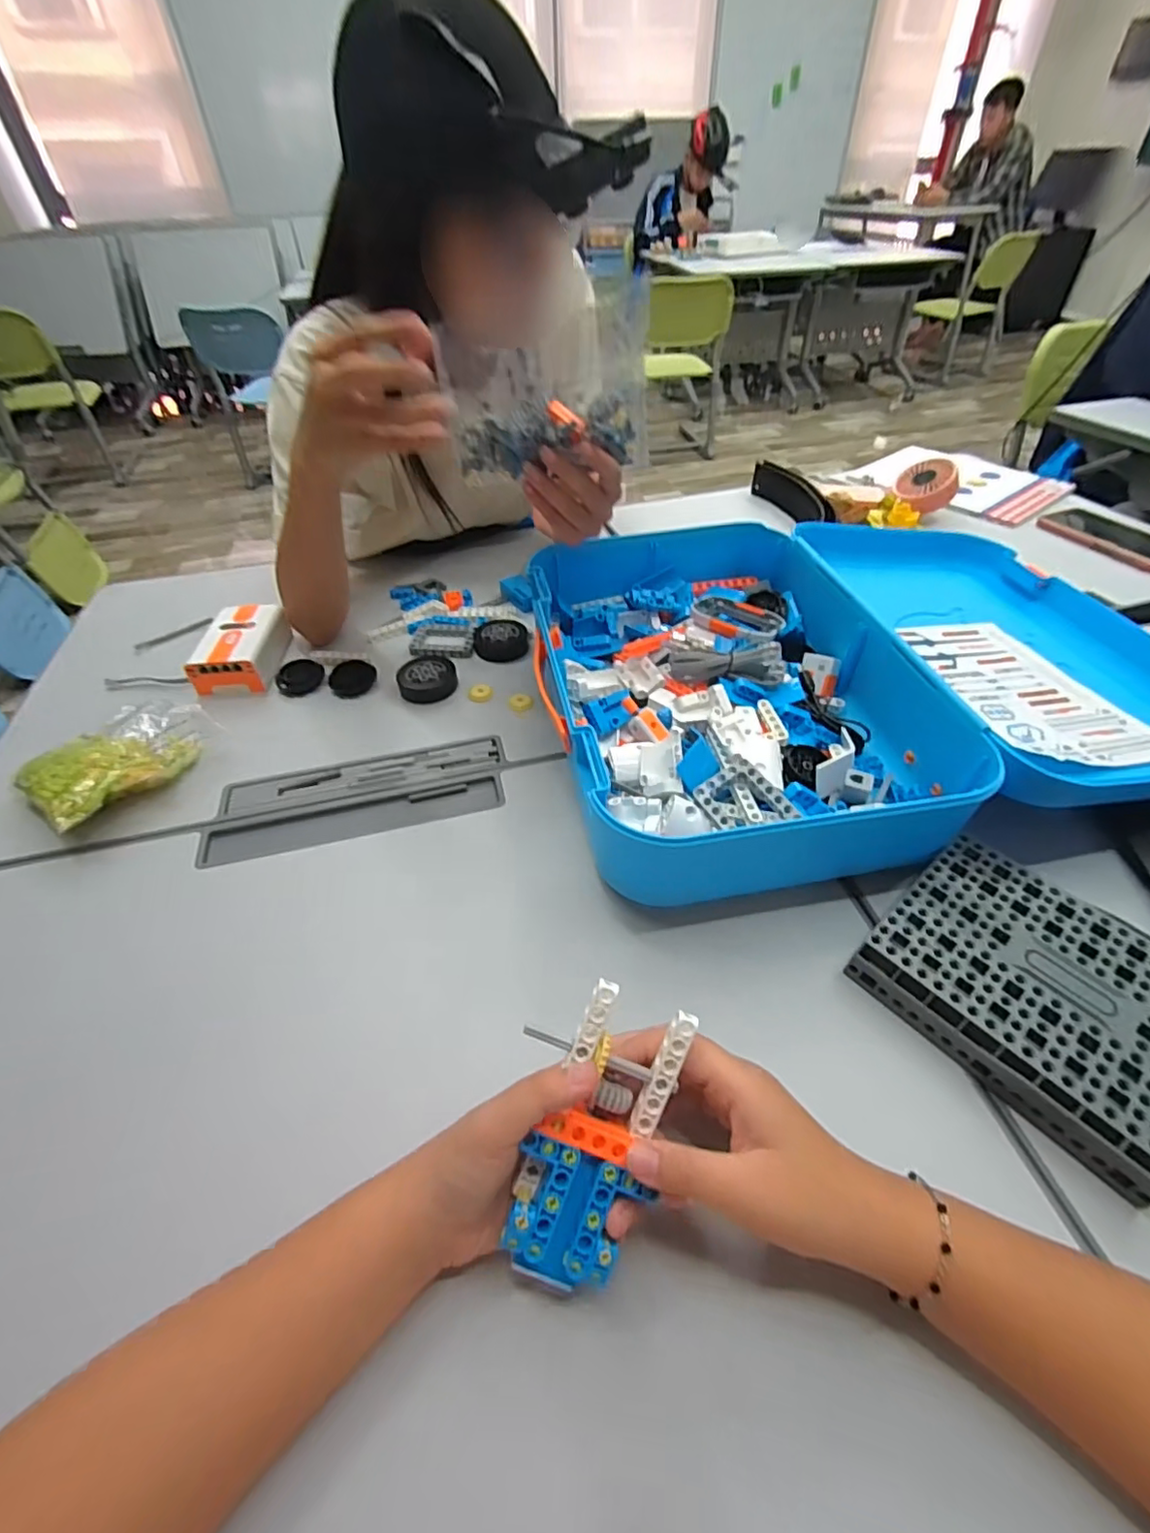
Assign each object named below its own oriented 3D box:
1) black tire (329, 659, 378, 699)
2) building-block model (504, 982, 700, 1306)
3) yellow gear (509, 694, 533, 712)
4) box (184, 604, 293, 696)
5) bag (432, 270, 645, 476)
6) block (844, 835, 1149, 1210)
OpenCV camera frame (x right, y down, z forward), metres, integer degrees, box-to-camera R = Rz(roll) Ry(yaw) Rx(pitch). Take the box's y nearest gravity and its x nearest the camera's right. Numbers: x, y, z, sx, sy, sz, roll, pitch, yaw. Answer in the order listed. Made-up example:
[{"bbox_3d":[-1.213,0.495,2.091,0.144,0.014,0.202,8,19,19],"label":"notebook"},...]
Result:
[{"bbox_3d":[-0.230,-0.091,0.629,0.047,0.021,0.040,-21,48,-18],"label":"black tire"},{"bbox_3d":[0.007,0.171,0.285,0.066,0.031,0.128,11,75,17],"label":"building-block model"},{"bbox_3d":[-0.053,-0.065,0.603,0.023,0.010,0.019,-10,46,-8],"label":"yellow gear"},{"bbox_3d":[-0.354,-0.128,0.646,0.073,0.039,0.113,-2,45,0],"label":"box"},{"bbox_3d":[-0.018,-0.288,0.463,0.154,0.124,0.044,-6,46,-4],"label":"bag"},{"bbox_3d":[0.286,0.138,0.377,0.146,0.040,0.170,-34,53,-27],"label":"block"}]

